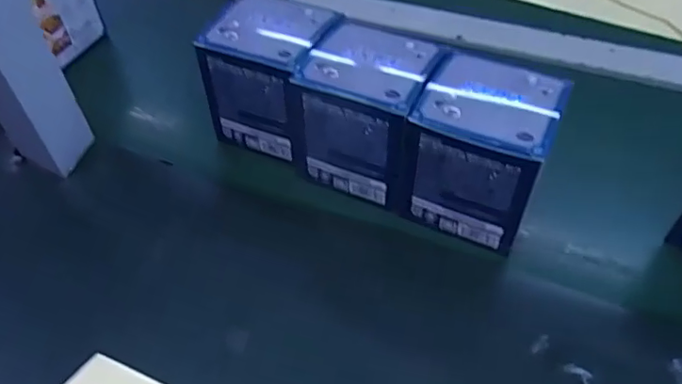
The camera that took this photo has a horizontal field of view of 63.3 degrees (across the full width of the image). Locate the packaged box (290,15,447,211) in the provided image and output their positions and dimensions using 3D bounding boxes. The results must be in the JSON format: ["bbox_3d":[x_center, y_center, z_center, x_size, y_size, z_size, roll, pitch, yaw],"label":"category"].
[{"bbox_3d":[0.019,-0.055,0.393,0.083,0.091,0.076,17,51,18],"label":"packaged box"}]

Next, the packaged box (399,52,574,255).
[{"bbox_3d":[0.093,-0.024,0.367,0.080,0.097,0.075,21,52,20],"label":"packaged box"}]

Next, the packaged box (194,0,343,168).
[{"bbox_3d":[-0.051,-0.088,0.423,0.084,0.090,0.081,19,51,19],"label":"packaged box"}]

